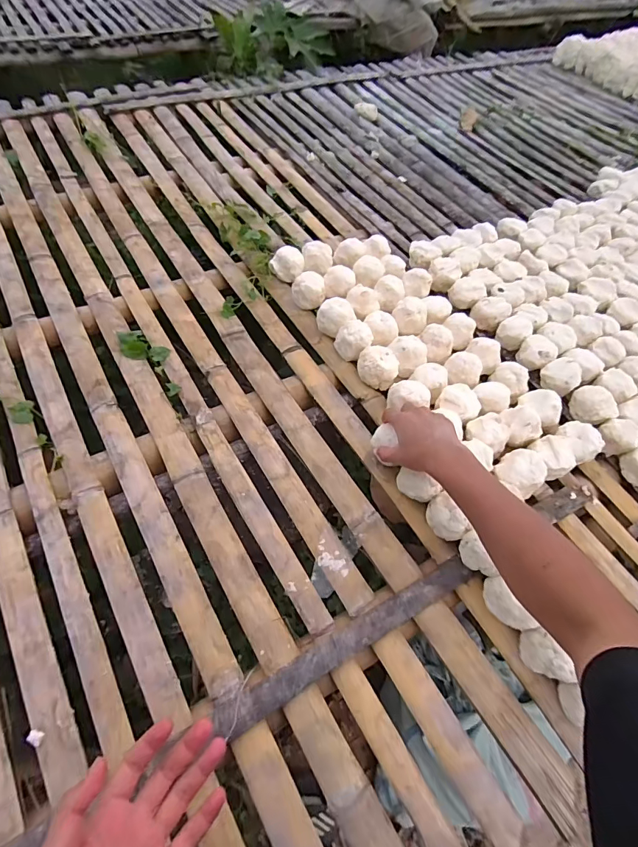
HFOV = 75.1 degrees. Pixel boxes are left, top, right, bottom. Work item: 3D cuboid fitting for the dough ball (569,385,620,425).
[{"bbox_3d":[0.512,-0.033,0.778,0.071,0.051,0.079,-34,65,-25],"label":"dough ball"}]

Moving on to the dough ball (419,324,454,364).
[{"bbox_3d":[0.232,-0.160,0.821,0.068,0.046,0.062,3,58,-5],"label":"dough ball"}]

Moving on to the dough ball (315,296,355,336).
[{"bbox_3d":[0.034,-0.220,0.845,0.067,0.054,0.076,-37,67,-26],"label":"dough ball"}]

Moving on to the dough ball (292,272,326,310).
[{"bbox_3d":[-0.021,-0.280,0.877,0.068,0.055,0.062,3,58,-5],"label":"dough ball"}]

